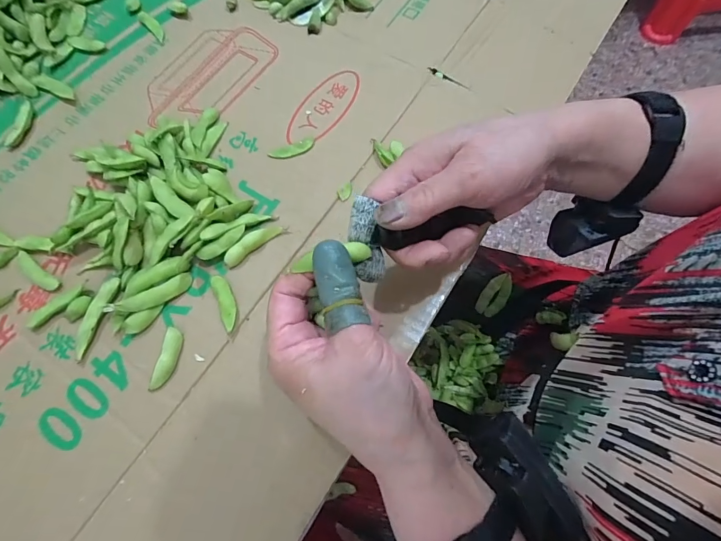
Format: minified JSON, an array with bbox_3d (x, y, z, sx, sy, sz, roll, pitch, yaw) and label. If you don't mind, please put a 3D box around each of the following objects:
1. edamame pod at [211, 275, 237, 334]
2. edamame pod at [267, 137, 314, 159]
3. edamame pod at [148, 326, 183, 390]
[{"bbox_3d":[-0.100,0.024,0.284,0.013,0.007,0.044,-23,71,-6],"label":"edamame pod"},{"bbox_3d":[-0.059,-0.105,0.329,0.040,0.004,0.014,-22,71,-6],"label":"edamame pod"},{"bbox_3d":[-0.135,0.062,0.267,0.013,0.009,0.043,9,71,5],"label":"edamame pod"}]

